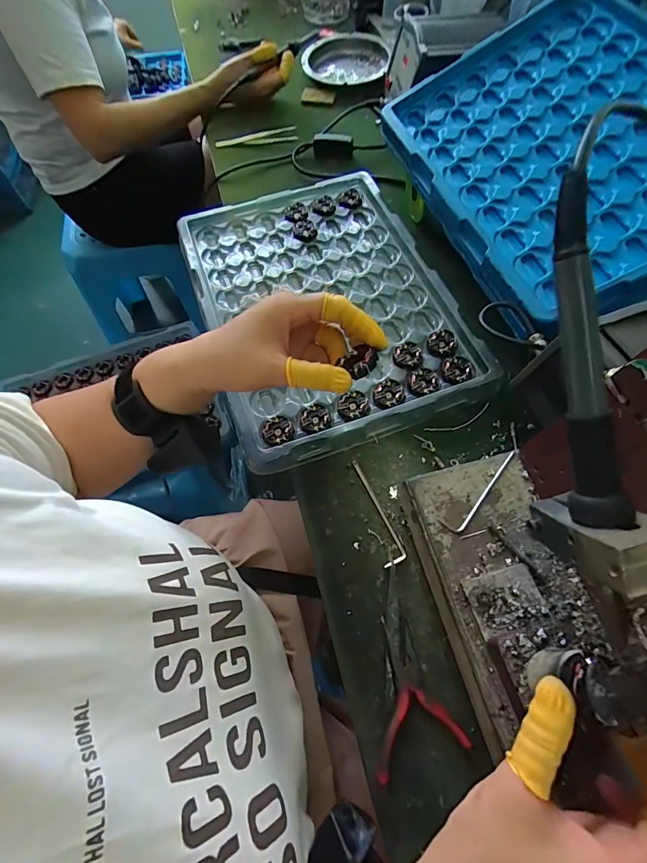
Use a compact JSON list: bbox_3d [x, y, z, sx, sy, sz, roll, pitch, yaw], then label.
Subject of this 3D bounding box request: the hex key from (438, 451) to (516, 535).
[{"bbox_3d":[0.129,0.048,0.326,0.090,0.004,0.016,-40,67,-16],"label":"hex key"}]

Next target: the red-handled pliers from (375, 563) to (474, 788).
[{"bbox_3d":[0.053,0.181,0.312,0.066,0.012,0.125,-17,62,-5],"label":"red-handled pliers"}]

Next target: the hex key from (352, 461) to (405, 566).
[{"bbox_3d":[0.051,0.071,0.372,0.021,0.004,0.102,-14,62,-3],"label":"hex key"}]

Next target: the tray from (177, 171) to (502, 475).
[{"bbox_3d":[-0.003,-0.156,0.476,0.268,0.035,0.368,-19,63,-6],"label":"tray"}]

